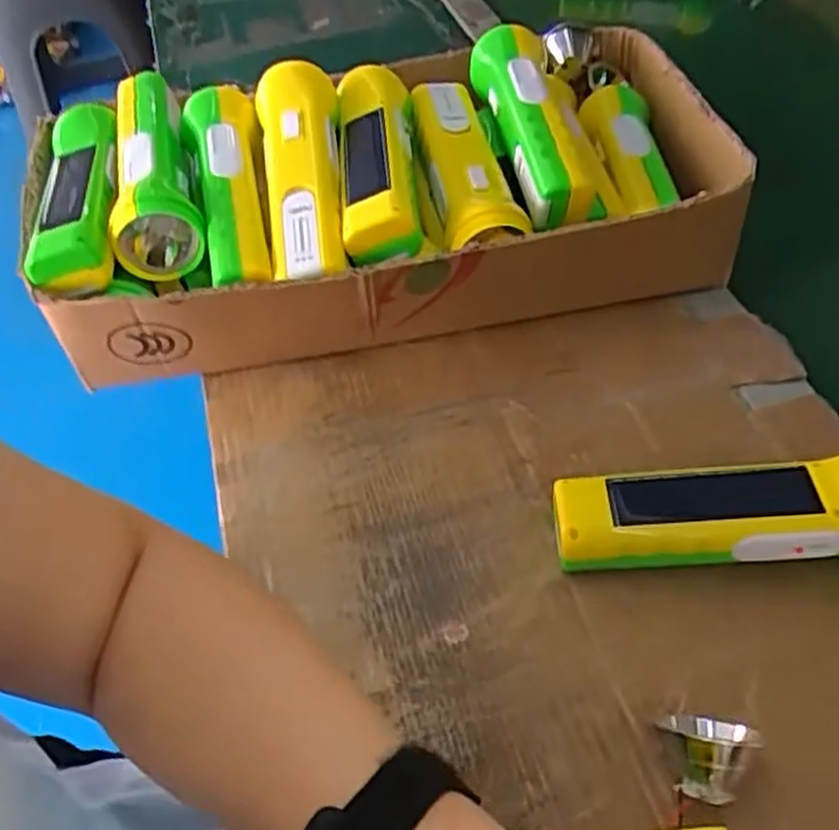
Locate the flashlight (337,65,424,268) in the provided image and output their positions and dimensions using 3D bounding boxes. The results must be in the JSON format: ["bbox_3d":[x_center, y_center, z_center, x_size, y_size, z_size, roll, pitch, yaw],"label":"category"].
[{"bbox_3d":[-0.025,-0.156,0.473,0.046,0.038,0.173,-5,49,0],"label":"flashlight"}]

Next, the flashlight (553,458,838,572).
[{"bbox_3d":[0.148,0.047,0.367,0.167,0.043,0.048,0,49,4],"label":"flashlight"}]

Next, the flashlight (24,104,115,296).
[{"bbox_3d":[-0.209,-0.133,0.475,0.049,0.040,0.174,-10,49,-4],"label":"flashlight"}]

